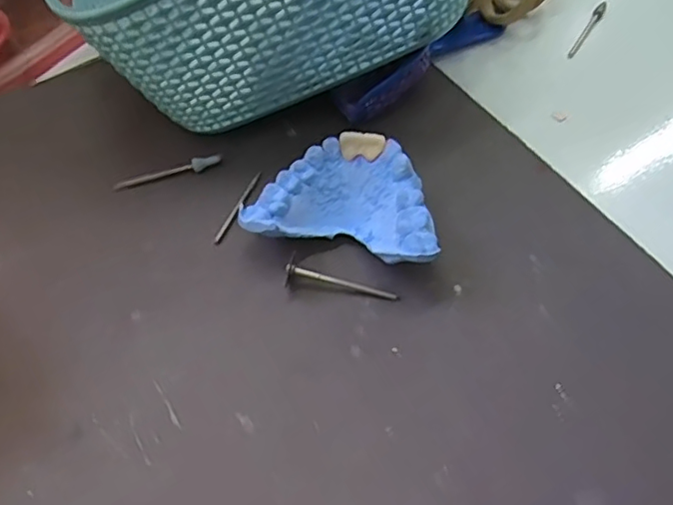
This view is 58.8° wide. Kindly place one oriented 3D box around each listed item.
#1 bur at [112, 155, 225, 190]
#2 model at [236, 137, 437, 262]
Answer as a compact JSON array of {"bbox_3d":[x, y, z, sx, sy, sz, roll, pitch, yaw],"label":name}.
[{"bbox_3d":[-0.077,-0.037,0.271,0.049,0.005,0.006,-10,58,-2],"label":"bur"},{"bbox_3d":[0.005,-0.018,0.242,0.072,0.025,0.049,12,60,11],"label":"model"}]

